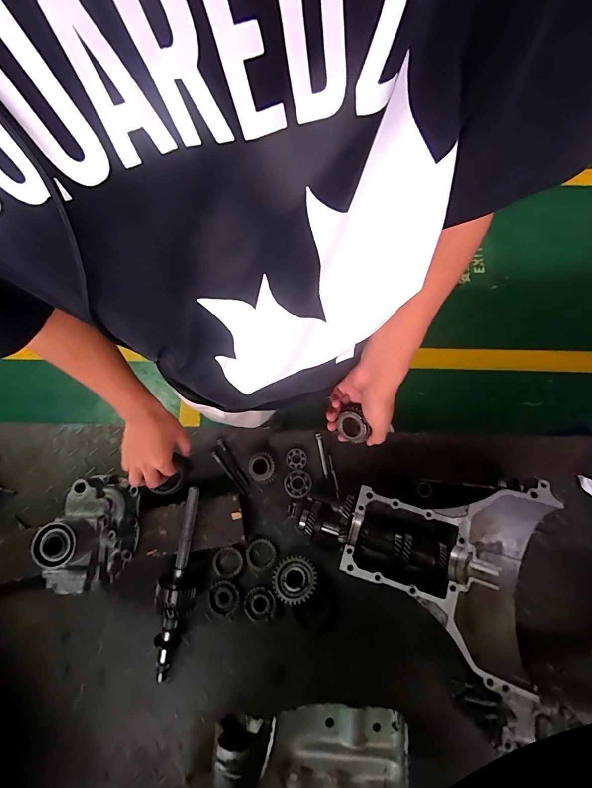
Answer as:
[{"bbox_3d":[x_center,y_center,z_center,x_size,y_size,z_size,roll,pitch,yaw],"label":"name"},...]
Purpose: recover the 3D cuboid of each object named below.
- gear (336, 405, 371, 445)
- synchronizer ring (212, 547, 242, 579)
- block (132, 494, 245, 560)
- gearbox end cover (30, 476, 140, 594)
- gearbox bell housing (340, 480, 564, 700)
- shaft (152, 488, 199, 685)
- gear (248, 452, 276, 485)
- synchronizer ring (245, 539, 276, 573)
[{"bbox_3d":[0.091,0.047,0.566,0.045,0.028,0.051,13,109,32],"label":"gear"},{"bbox_3d":[-0.127,0.311,0.684,0.054,0.018,0.054,0,76,2],"label":"synchronizer ring"},{"bbox_3d":[-0.193,0.244,0.682,0.193,0.041,0.087,-11,76,-1],"label":"block"},{"bbox_3d":[-0.334,0.221,0.596,0.099,0.122,0.168,-2,76,1],"label":"gearbox end cover"},{"bbox_3d":[0.237,0.257,0.602,0.300,0.113,0.270,18,78,6],"label":"gearbox bell housing"},{"bbox_3d":[-0.208,0.331,0.644,0.065,0.066,0.324,2,77,2],"label":"shaft"},{"bbox_3d":[-0.064,0.142,0.704,0.048,0.038,0.057,-3,76,1],"label":"gear"},{"bbox_3d":[-0.066,0.295,0.679,0.056,0.007,0.051,0,76,2],"label":"synchronizer ring"}]

